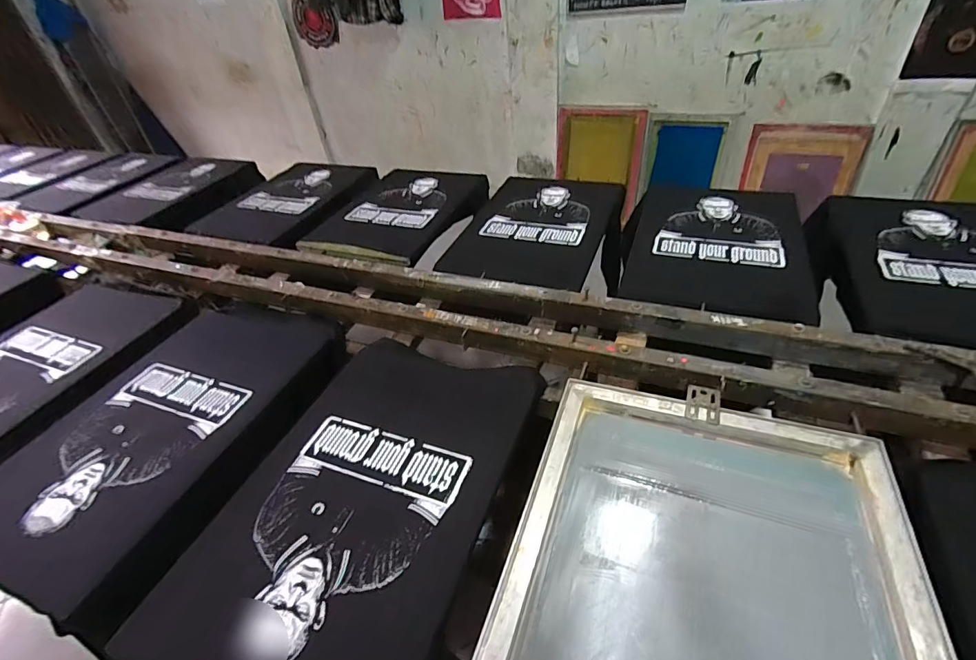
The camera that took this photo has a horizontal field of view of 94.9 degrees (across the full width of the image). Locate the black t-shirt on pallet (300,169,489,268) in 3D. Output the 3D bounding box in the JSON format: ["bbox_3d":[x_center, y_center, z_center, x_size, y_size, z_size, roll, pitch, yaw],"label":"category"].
[{"bbox_3d":[-0.303,-0.418,1.562,0.473,0.077,0.622,13,45,23],"label":"black t-shirt on pallet"}]

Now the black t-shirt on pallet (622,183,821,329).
[{"bbox_3d":[0.596,-0.218,1.174,0.453,0.043,0.640,10,44,20],"label":"black t-shirt on pallet"}]

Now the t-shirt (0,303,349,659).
[{"bbox_3d":[-0.633,0.187,0.932,0.454,0.094,0.681,12,45,22],"label":"t-shirt"}]

